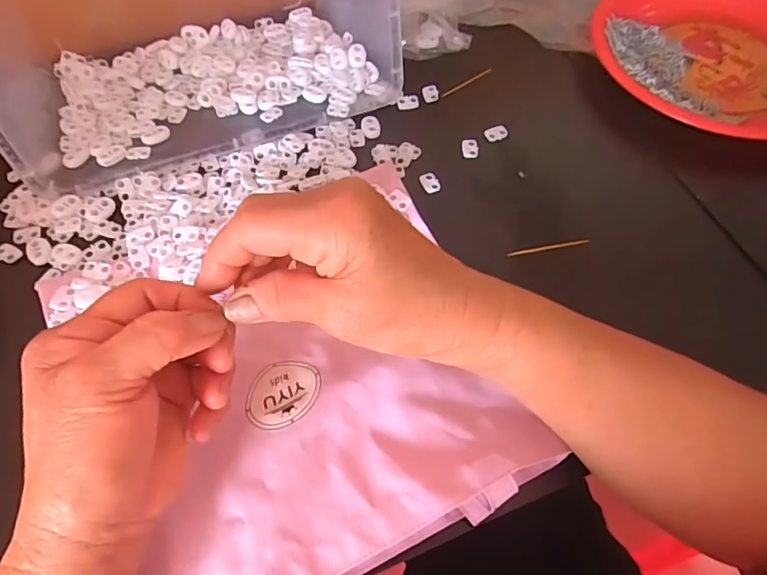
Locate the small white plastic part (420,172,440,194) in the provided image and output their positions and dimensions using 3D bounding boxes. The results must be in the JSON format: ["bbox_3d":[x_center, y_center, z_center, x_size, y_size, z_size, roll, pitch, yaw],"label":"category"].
[{"bbox_3d":[0.037,-0.083,0.387,0.013,0.004,0.019,-15,63,-9],"label":"small white plastic part"}]

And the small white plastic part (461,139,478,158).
[{"bbox_3d":[0.071,-0.115,0.406,0.013,0.004,0.018,2,61,0],"label":"small white plastic part"}]

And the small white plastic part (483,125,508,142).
[{"bbox_3d":[0.095,-0.131,0.414,0.020,0.004,0.014,-20,63,-12],"label":"small white plastic part"}]

